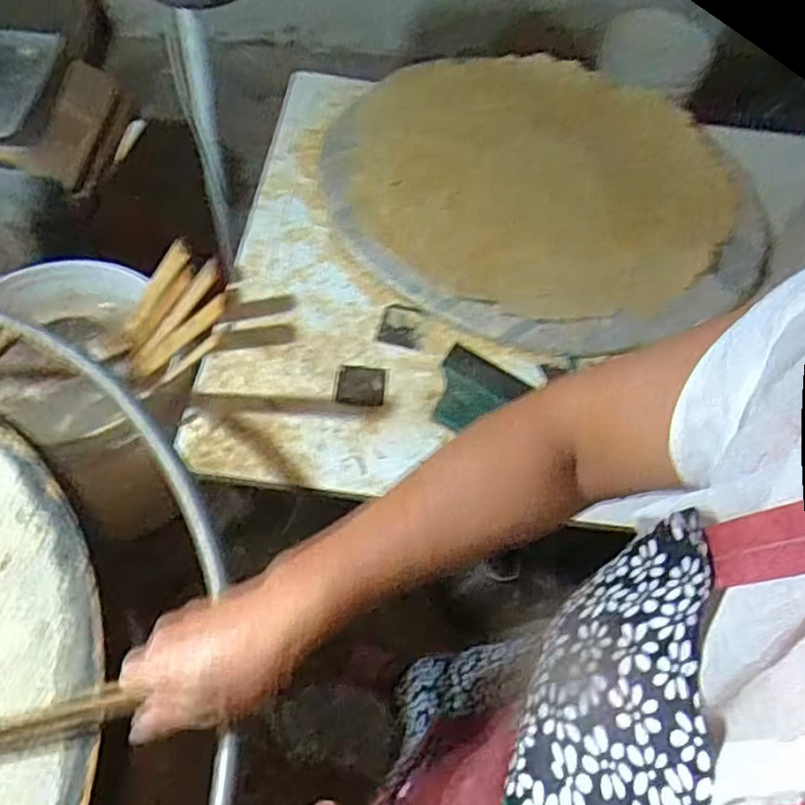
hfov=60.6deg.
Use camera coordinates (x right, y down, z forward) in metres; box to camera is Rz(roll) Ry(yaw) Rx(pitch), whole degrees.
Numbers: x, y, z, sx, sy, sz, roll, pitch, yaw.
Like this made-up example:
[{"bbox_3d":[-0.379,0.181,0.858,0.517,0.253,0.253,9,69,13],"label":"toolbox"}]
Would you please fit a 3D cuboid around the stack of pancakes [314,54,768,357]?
[{"bbox_3d":[0.211,-0.329,1.041,0.636,0.055,0.580,-4,58,-7],"label":"stack of pancakes"}]

